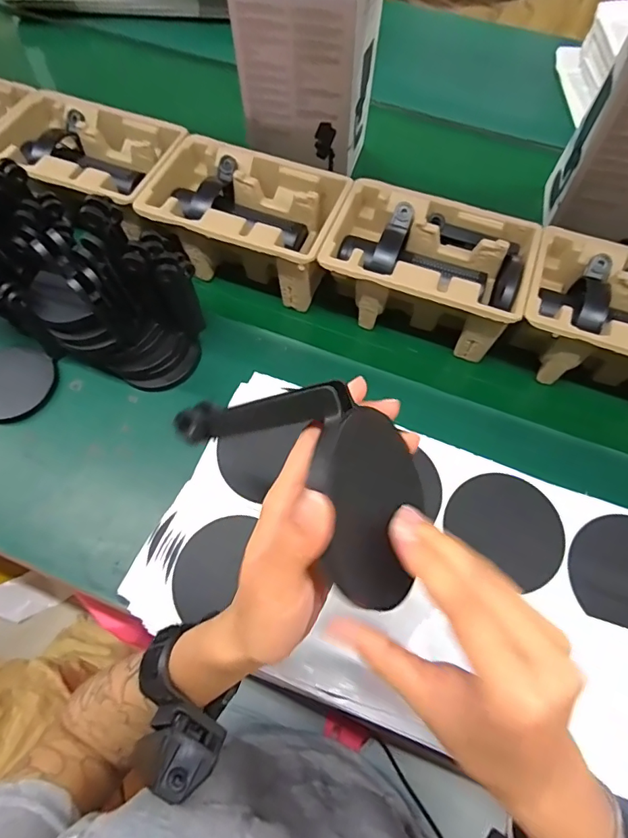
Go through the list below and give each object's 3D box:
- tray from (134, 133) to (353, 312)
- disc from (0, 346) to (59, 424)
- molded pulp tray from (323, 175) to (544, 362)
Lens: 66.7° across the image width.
[{"bbox_3d":[-0.084,-0.248,0.604,0.228,0.096,0.148,20,64,6],"label":"tray"},{"bbox_3d":[-0.360,-0.042,0.564,0.106,0.006,0.095,22,69,7],"label":"disc"},{"bbox_3d":[0.130,-0.177,0.572,0.225,0.097,0.142,20,64,6],"label":"molded pulp tray"}]

